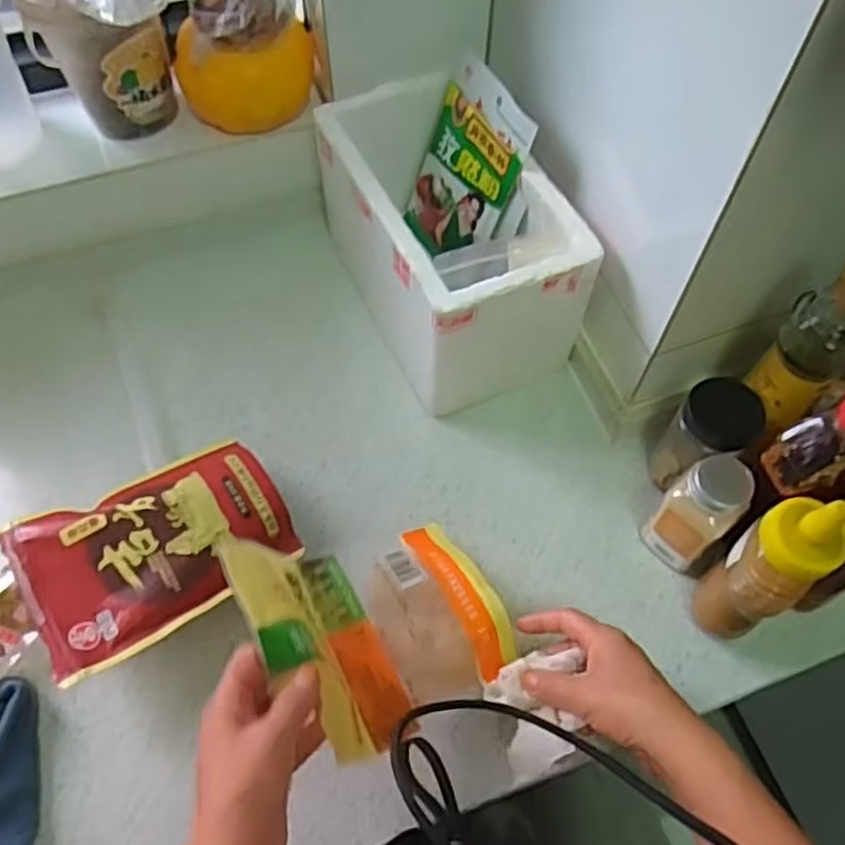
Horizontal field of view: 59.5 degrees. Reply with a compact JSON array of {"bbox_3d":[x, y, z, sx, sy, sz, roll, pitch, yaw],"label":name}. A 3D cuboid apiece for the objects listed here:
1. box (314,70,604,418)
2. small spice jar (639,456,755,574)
[{"bbox_3d":[0.021,-0.173,0.695,0.155,0.168,0.282,-23,64,-13],"label":"box"},{"bbox_3d":[0.213,0.071,0.574,0.051,0.128,0.052,0,61,-1],"label":"small spice jar"}]

